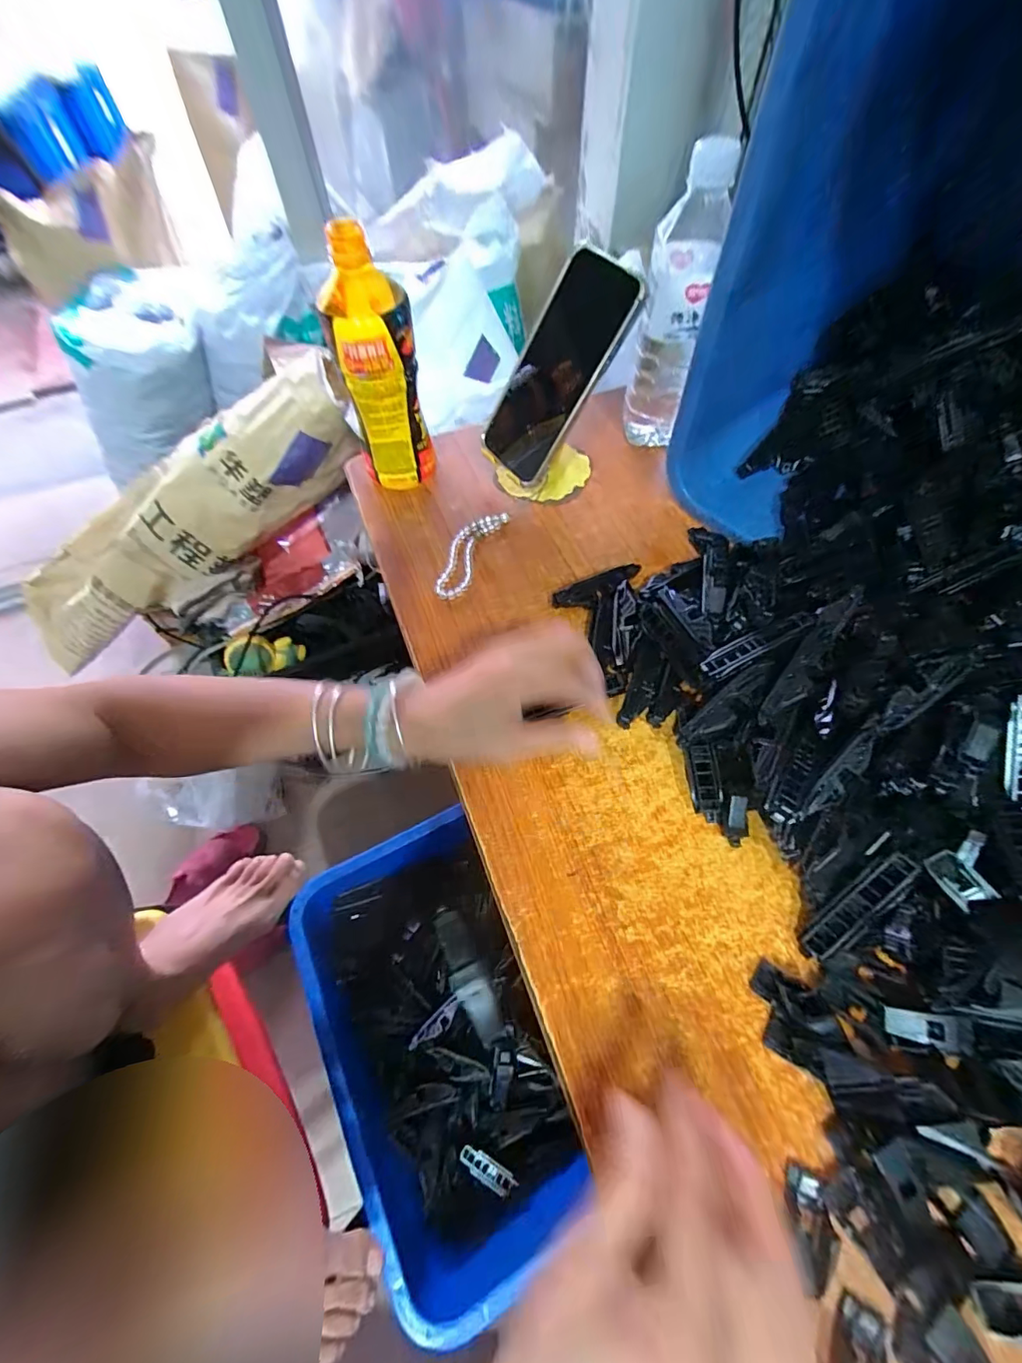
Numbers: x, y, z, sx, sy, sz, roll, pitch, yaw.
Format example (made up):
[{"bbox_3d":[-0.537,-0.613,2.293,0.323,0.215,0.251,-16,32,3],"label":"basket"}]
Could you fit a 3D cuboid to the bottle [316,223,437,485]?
[{"bbox_3d":[-0.112,-0.264,0.417,0.063,0.188,0.076,-12,62,-5],"label":"bottle"}]

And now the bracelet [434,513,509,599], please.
[{"bbox_3d":[-0.039,-0.117,0.436,0.033,0.008,0.104,21,64,12],"label":"bracelet"}]

